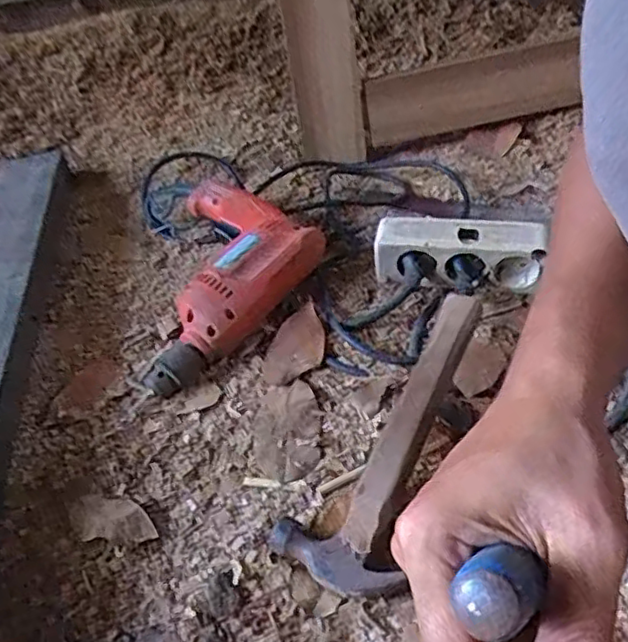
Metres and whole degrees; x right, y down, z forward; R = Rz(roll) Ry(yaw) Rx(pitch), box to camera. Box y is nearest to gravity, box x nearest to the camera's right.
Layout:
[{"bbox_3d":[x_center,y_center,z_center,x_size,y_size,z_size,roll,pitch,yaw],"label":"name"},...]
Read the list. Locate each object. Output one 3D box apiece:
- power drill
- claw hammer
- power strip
[{"bbox_3d":[-0.109,-0.043,0.621,0.162,0.064,0.227,26,52,30],"label":"power drill"},{"bbox_3d":[0.077,0.077,0.483,0.093,0.050,0.258,22,50,27],"label":"claw hammer"},{"bbox_3d":[0.136,-0.062,0.607,0.154,0.060,0.048,3,44,11],"label":"power strip"}]

